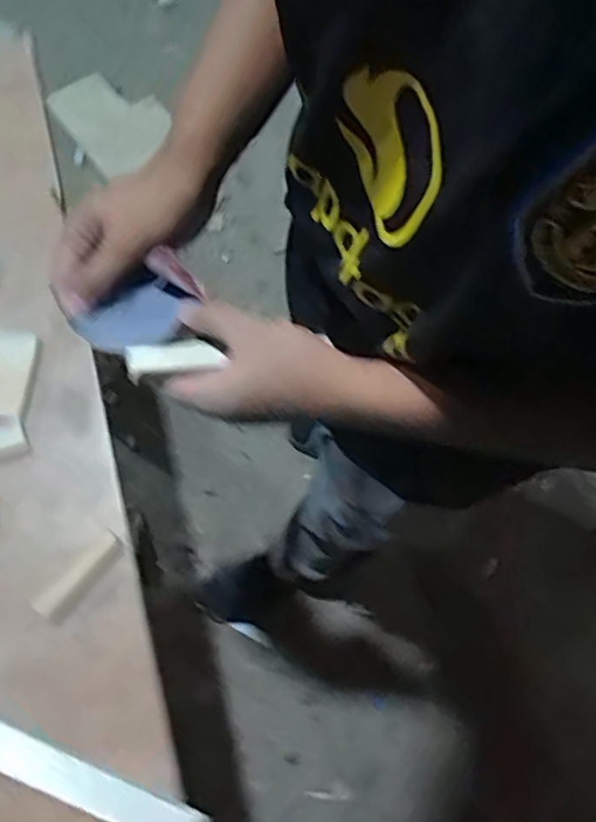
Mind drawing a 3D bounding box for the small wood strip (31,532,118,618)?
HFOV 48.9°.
[{"bbox_3d":[-0.215,0.158,0.635,0.021,0.016,0.096,42,75,12],"label":"small wood strip"}]

